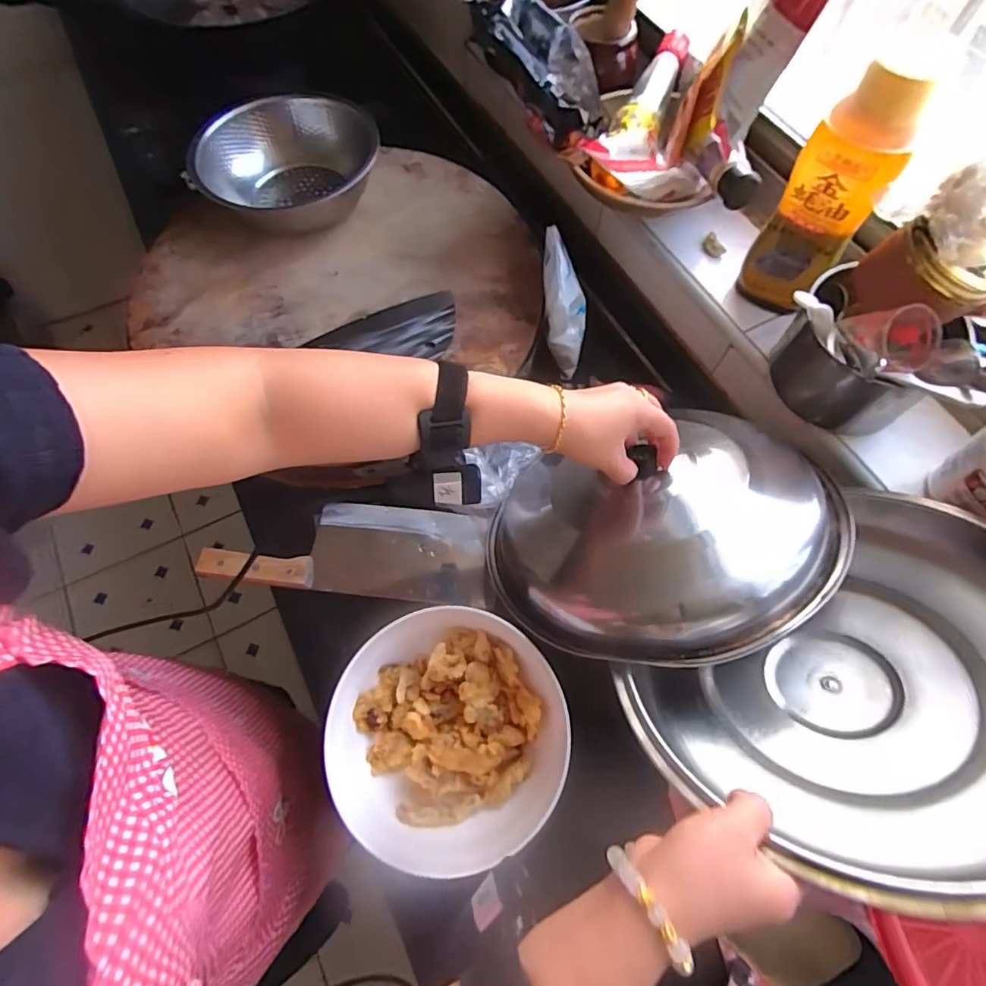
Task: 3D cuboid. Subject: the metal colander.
[{"bbox_3d":[-0.253,-0.408,0.678,0.198,0.075,0.201,6,66,2],"label":"metal colander"}]

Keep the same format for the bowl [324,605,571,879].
[{"bbox_3d":[-0.034,0.211,0.477,0.195,0.092,0.190,0,66,-1],"label":"bowl"}]

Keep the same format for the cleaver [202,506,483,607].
[{"bbox_3d":[-0.152,0.058,0.582,0.291,0.024,0.102,5,66,2],"label":"cleaver"}]

